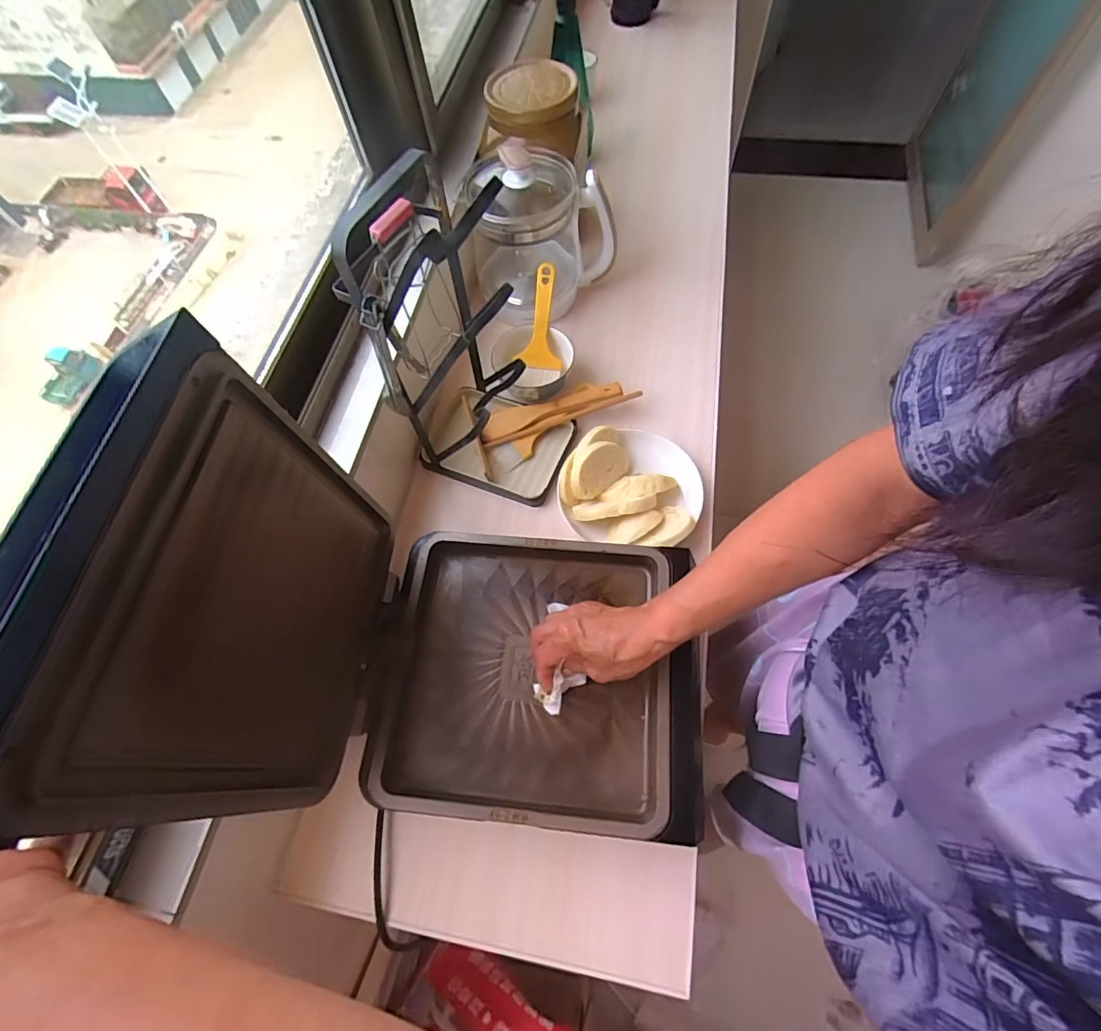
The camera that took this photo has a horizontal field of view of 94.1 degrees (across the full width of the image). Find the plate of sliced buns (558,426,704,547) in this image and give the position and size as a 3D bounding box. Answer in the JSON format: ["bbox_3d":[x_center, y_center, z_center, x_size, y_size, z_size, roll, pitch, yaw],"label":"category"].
[{"bbox_3d":[0.100,-0.042,0.628,0.169,0.051,0.153,16,66,11],"label":"plate of sliced buns"}]

